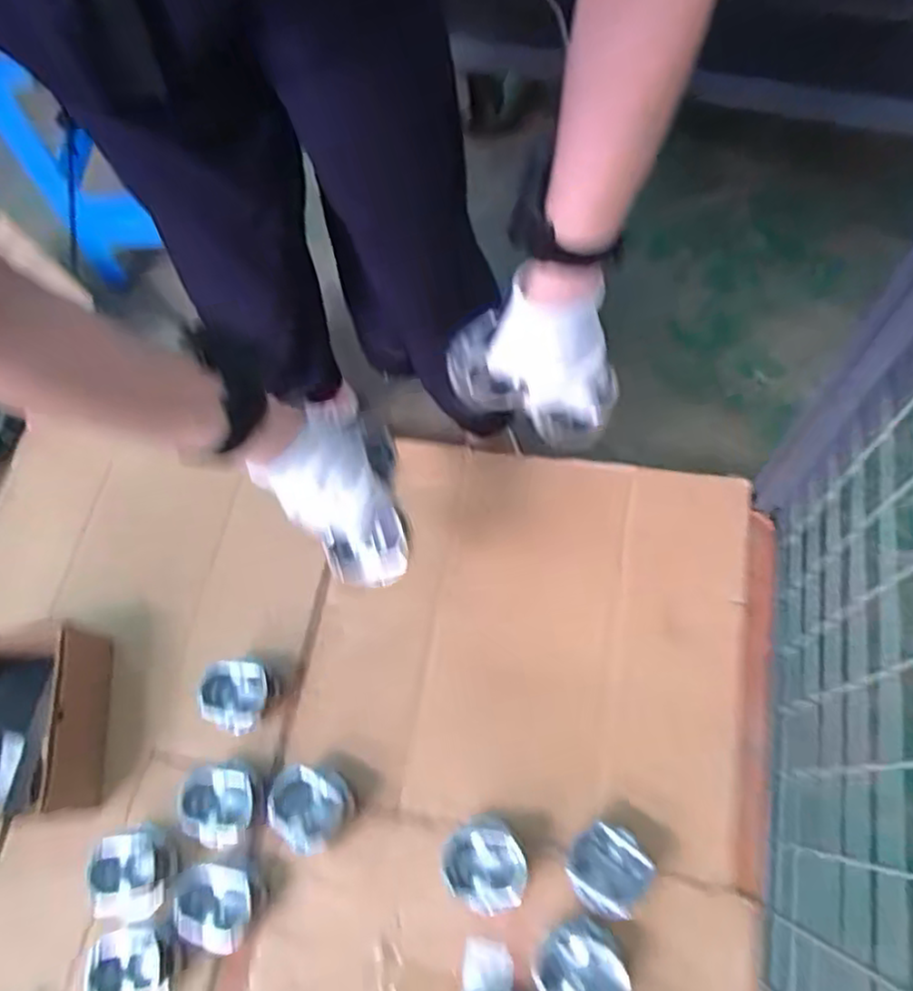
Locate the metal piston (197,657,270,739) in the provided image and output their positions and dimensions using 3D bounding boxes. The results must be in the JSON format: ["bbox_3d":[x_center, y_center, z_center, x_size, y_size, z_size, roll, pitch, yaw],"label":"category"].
[{"bbox_3d":[-0.241,0.219,0.773,0.080,0.040,0.077,-2,68,6],"label":"metal piston"}]

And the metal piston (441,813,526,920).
[{"bbox_3d":[0.027,0.361,0.687,0.075,0.054,0.080,-2,68,6],"label":"metal piston"}]

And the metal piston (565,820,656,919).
[{"bbox_3d":[0.145,0.359,0.677,0.071,0.056,0.073,-2,68,6],"label":"metal piston"}]

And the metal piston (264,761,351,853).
[{"bbox_3d":[-0.150,0.322,0.722,0.084,0.048,0.075,17,72,14],"label":"metal piston"}]

